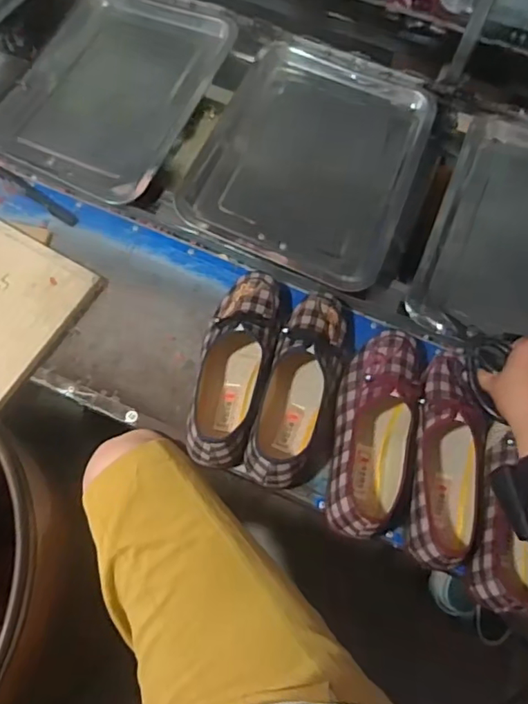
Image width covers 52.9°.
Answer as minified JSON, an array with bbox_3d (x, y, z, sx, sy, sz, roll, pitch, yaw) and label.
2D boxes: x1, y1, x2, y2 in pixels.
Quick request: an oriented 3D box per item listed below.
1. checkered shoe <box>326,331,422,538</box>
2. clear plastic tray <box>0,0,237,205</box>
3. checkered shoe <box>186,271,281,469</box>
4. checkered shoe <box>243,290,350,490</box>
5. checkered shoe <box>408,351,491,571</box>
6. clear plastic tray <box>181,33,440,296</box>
[{"bbox_3d":[0.121,0.083,0.578,0.088,0.072,0.235,13,68,3],"label":"checkered shoe"},{"bbox_3d":[-0.217,-0.384,0.762,0.261,0.047,0.337,23,69,7],"label":"clear plastic tray"},{"bbox_3d":[-0.035,0.013,0.603,0.082,0.079,0.238,14,68,4],"label":"checkered shoe"},{"bbox_3d":[0.045,0.037,0.595,0.082,0.075,0.236,16,69,4],"label":"checkered shoe"},{"bbox_3d":[0.200,0.109,0.568,0.081,0.063,0.236,16,69,4],"label":"checkered shoe"},{"bbox_3d":[0.070,-0.265,0.723,0.269,0.058,0.338,23,69,7],"label":"clear plastic tray"}]

